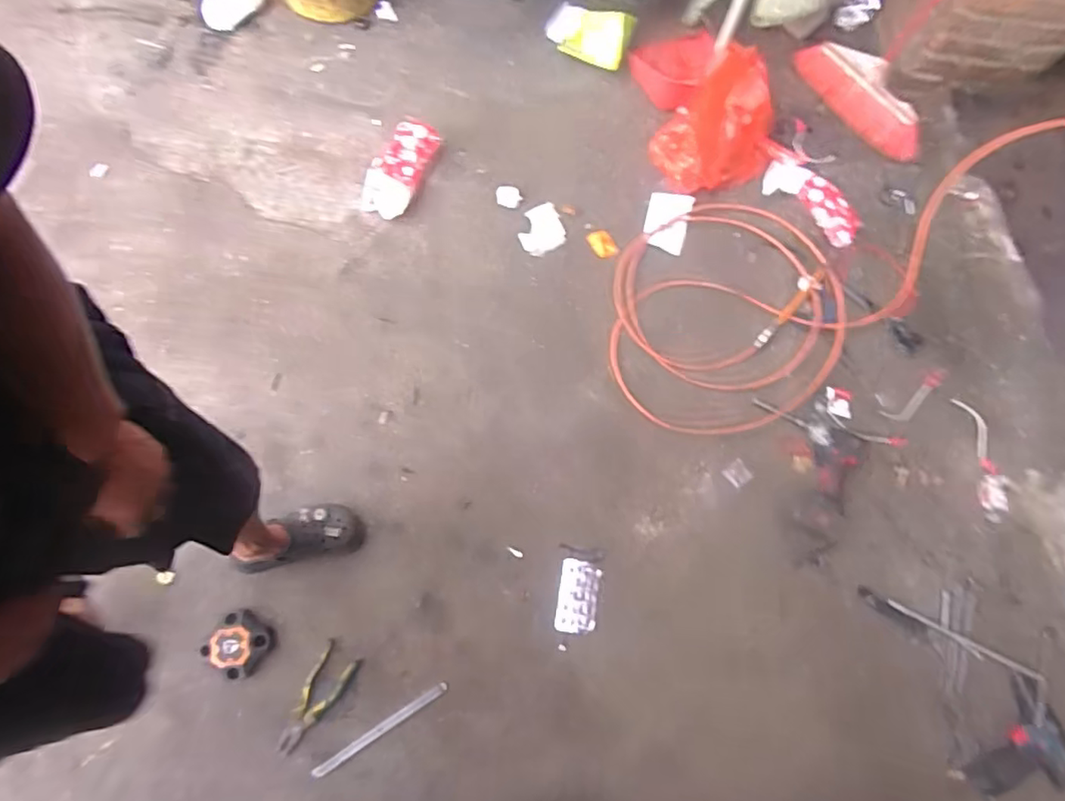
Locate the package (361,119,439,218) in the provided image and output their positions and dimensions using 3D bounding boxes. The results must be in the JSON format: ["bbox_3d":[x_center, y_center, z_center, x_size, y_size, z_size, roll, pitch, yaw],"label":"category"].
[{"bbox_3d":[-0.321,-0.572,1.458,0.129,0.053,0.281,24,73,1],"label":"package"}]

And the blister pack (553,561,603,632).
[{"bbox_3d":[0.093,0.400,1.210,0.081,0.014,0.139,10,73,-3],"label":"blister pack"}]

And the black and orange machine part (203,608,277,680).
[{"bbox_3d":[-0.551,0.463,1.110,0.105,0.054,0.122,32,74,7],"label":"black and orange machine part"}]

